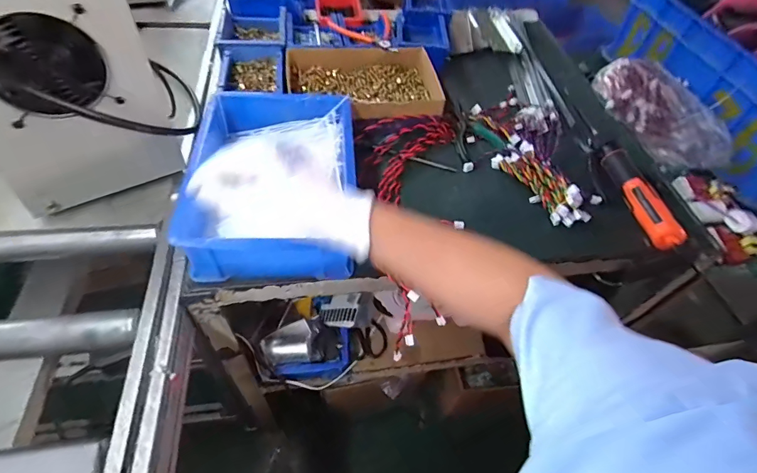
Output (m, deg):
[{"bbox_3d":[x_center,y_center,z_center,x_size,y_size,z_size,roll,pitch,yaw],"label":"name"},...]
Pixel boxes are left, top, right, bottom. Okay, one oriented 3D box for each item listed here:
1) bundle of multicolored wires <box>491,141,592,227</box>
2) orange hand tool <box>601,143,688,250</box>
[{"bbox_3d":[0.251,-0.089,0.622,0.075,0.027,0.163,-19,55,-20],"label":"bundle of multicolored wires"},{"bbox_3d":[0.389,-0.068,0.612,0.031,0.042,0.188,-3,51,-9],"label":"orange hand tool"}]

